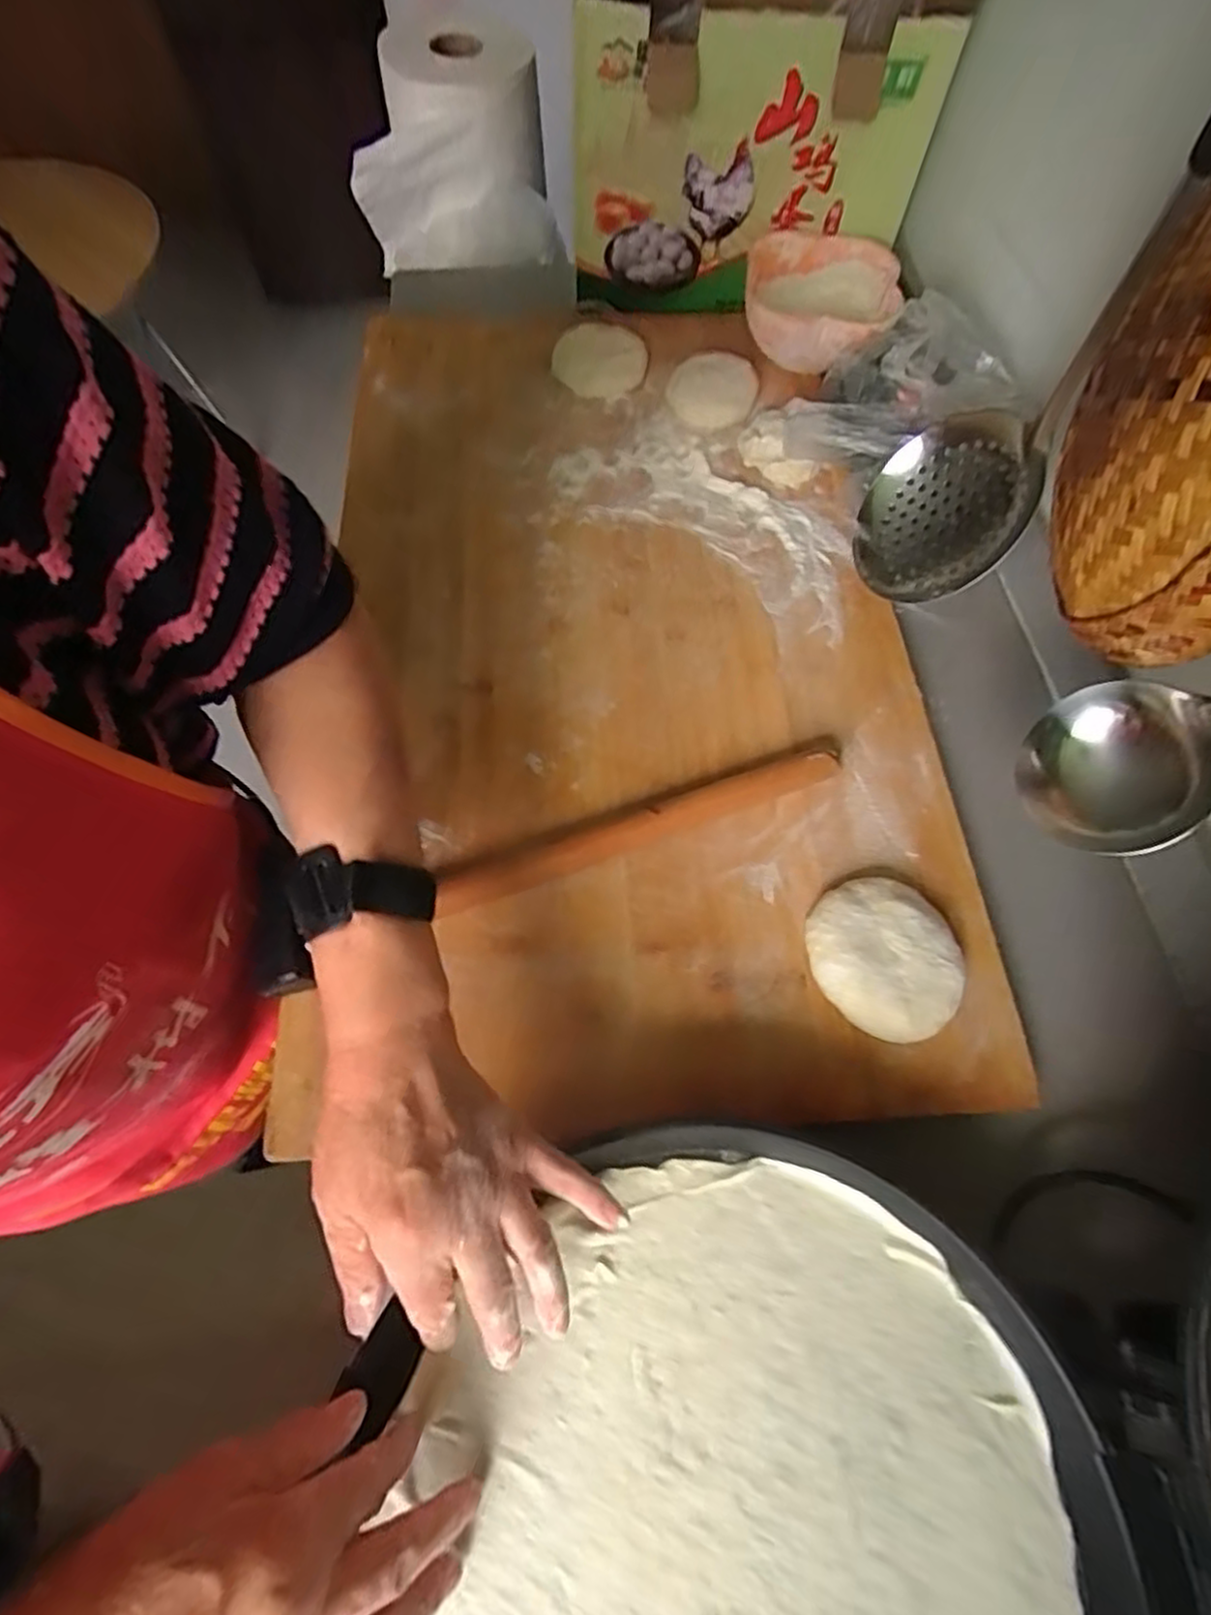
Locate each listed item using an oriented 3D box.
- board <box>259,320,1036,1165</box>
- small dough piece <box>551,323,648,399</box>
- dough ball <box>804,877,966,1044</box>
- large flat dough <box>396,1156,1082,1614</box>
[{"bbox_3d":[0.011,-0.130,0.535,0.434,0.025,0.692,-4,66,-2],"label":"board"},{"bbox_3d":[-0.006,-0.419,0.655,0.087,0.021,0.072,0,65,-2],"label":"small dough piece"},{"bbox_3d":[0.173,0.091,0.434,0.087,0.020,0.095,1,65,-2],"label":"dough ball"},{"bbox_3d":[0.055,0.320,0.297,0.275,0.012,0.293,3,66,1],"label":"large flat dough"}]

